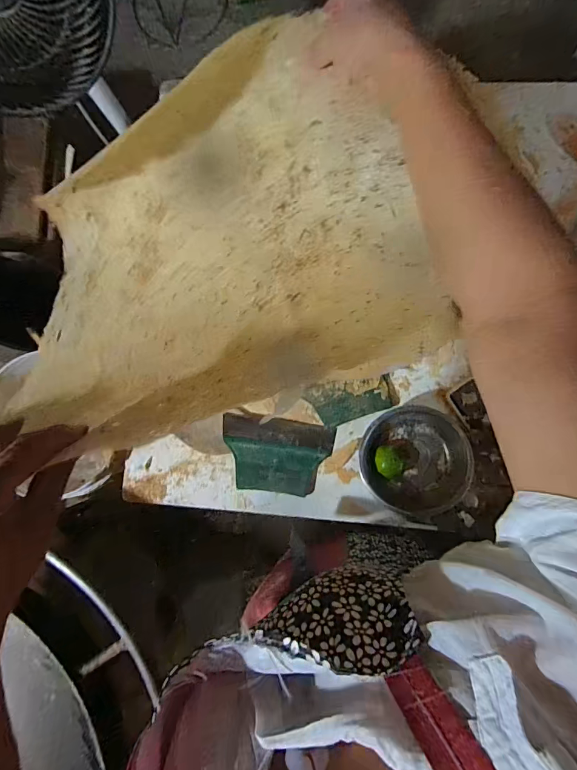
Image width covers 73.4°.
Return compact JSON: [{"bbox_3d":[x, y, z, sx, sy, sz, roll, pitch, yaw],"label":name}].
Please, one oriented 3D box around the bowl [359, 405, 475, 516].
[{"bbox_3d":[0.213,0.123,0.635,0.190,0.055,0.168,38,92,5],"label":"bowl"}]

